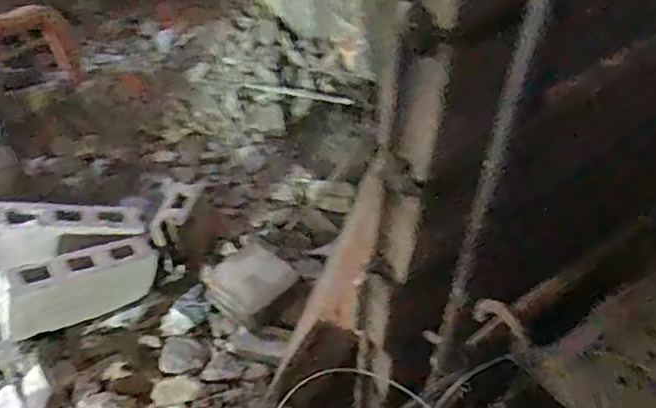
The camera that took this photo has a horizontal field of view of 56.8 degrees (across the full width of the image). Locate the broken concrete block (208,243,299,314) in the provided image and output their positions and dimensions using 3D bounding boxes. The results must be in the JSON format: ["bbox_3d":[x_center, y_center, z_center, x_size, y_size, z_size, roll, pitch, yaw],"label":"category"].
[{"bbox_3d":[-0.230,0.210,1.762,0.219,0.110,0.234,33,57,24],"label":"broken concrete block"}]

